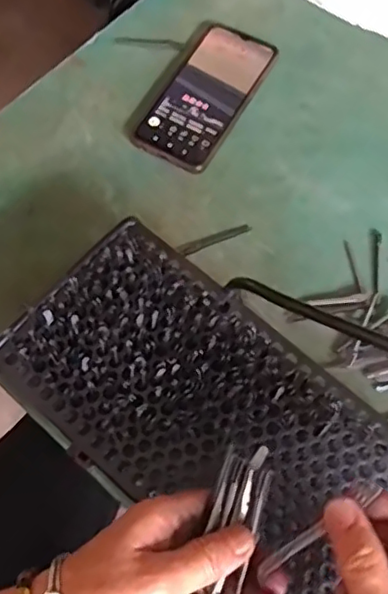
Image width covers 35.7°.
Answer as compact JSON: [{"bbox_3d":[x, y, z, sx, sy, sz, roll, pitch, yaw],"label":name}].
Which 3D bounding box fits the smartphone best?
[{"bbox_3d":[0.012,-0.190,0.563,0.076,0.011,0.163,27,68,12],"label":"smartphone"}]

